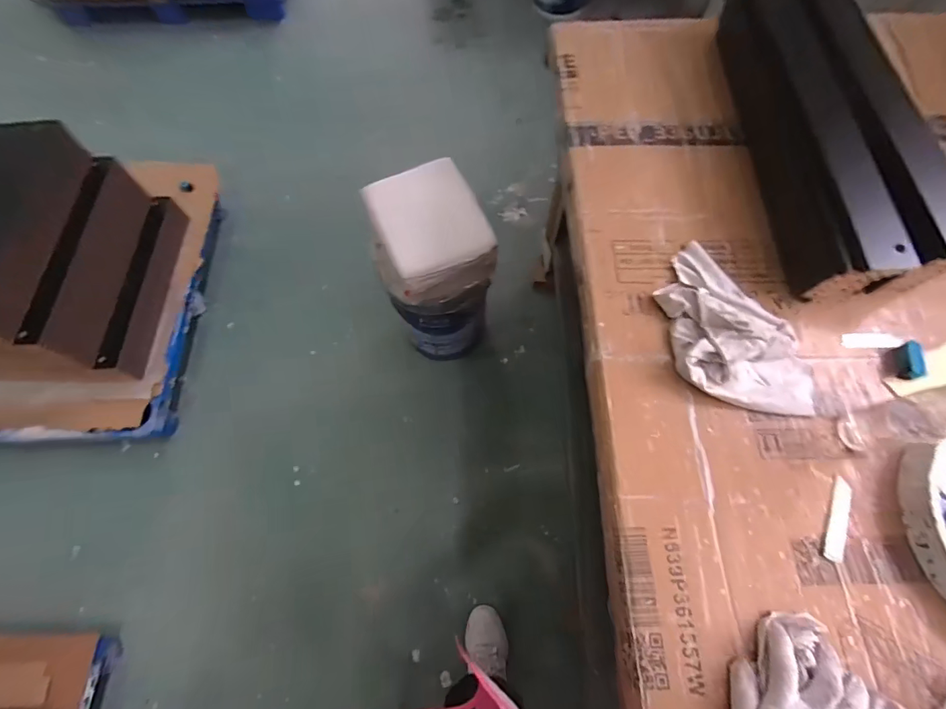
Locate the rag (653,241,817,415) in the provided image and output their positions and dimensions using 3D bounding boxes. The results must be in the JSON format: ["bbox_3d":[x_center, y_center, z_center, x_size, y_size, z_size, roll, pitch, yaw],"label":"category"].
[{"bbox_3d":[0.355,-0.044,0.593,0.169,0.042,0.254,-9,68,-2],"label":"rag"}]

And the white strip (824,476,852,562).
[{"bbox_3d":[0.439,0.198,0.521,0.018,0.006,0.099,24,71,10],"label":"white strip"}]

